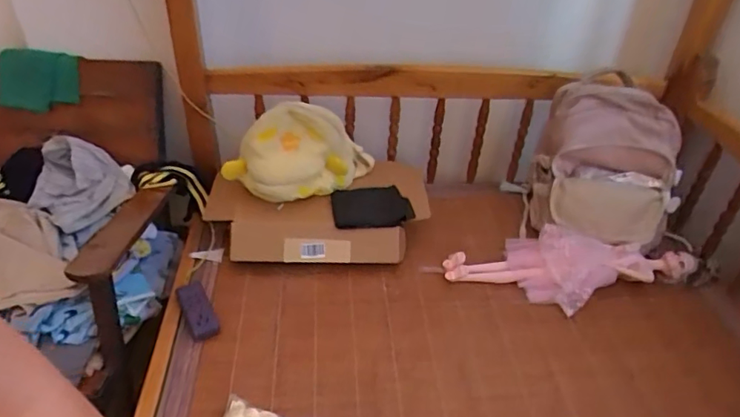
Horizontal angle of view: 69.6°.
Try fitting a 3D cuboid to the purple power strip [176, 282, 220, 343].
[{"bbox_3d":[-0.332,0.197,1.028,0.052,0.019,0.136,-19,42,-26],"label":"purple power strip"}]

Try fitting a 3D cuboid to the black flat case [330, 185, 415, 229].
[{"bbox_3d":[0.004,-0.002,1.186,0.175,0.012,0.110,-4,53,2],"label":"black flat case"}]

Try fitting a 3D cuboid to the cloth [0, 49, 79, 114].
[{"bbox_3d":[-0.784,-0.299,1.258,0.203,0.138,0.011,7,13,5],"label":"cloth"}]

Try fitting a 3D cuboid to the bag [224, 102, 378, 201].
[{"bbox_3d":[-0.141,-0.125,1.189,0.352,0.205,0.115,-14,40,-21],"label":"bag"}]

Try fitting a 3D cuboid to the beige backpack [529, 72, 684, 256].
[{"bbox_3d":[0.522,-0.080,1.175,0.320,0.349,0.169,20,40,21],"label":"beige backpack"}]

